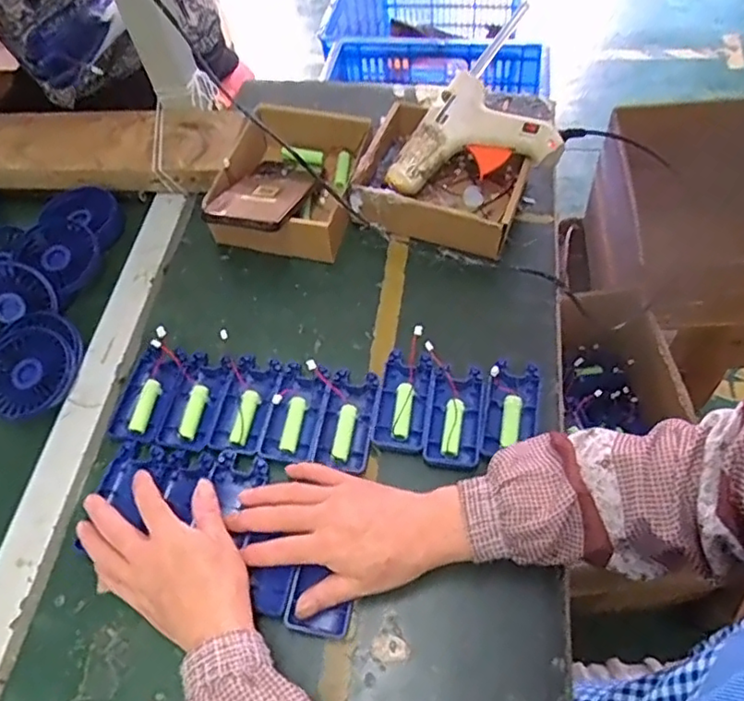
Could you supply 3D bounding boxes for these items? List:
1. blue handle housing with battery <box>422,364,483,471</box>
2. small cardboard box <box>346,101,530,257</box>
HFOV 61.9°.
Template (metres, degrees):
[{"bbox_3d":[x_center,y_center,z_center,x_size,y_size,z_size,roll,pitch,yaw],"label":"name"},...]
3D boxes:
[{"bbox_3d":[0.071,0.054,0.527,0.044,0.017,0.088,6,60,7],"label":"blue handle housing with battery"},{"bbox_3d":[0.077,-0.184,0.656,0.164,0.054,0.160,17,61,13],"label":"small cardboard box"}]

